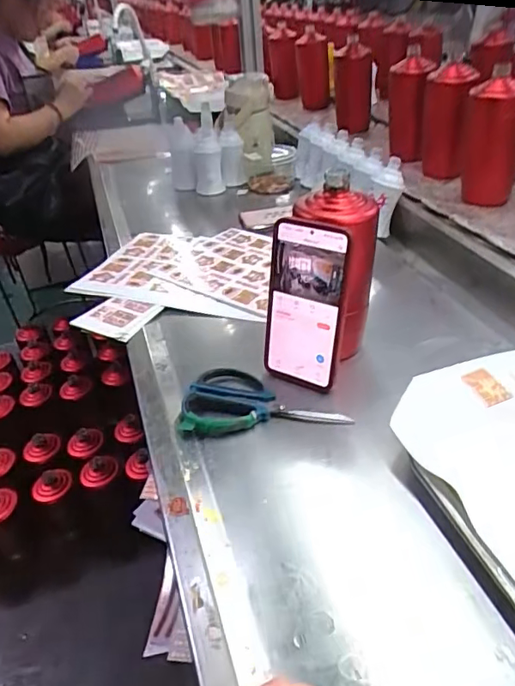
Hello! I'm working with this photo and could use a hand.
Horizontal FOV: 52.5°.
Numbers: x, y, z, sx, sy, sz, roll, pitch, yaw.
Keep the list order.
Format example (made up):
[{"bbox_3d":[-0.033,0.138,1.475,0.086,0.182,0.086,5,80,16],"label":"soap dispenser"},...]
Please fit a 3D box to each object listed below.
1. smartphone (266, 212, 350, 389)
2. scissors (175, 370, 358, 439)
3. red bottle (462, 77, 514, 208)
[{"bbox_3d":[0.044,-0.035,0.519,0.079,0.165,0.013,16,27,28],"label":"smartphone"},{"bbox_3d":[0.002,0.057,0.529,0.159,0.020,0.088,-8,36,-3],"label":"scissors"},{"bbox_3d":[0.376,-0.323,0.833,0.090,0.177,0.067,10,39,20],"label":"red bottle"}]

